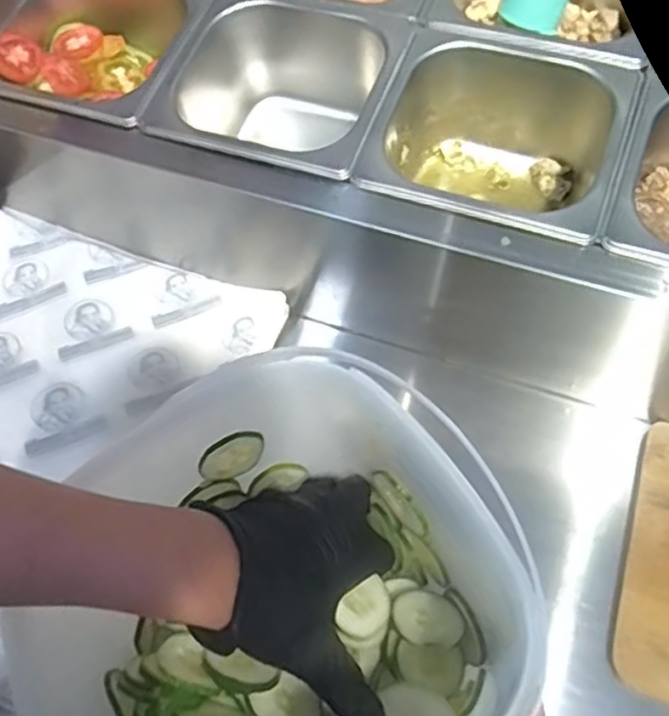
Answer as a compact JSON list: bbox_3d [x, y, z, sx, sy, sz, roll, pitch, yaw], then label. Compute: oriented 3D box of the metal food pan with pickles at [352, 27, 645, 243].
[{"bbox_3d":[0.123,-0.152,0.526,0.175,0.103,0.160,18,61,12],"label":"metal food pan with pickles"}]

